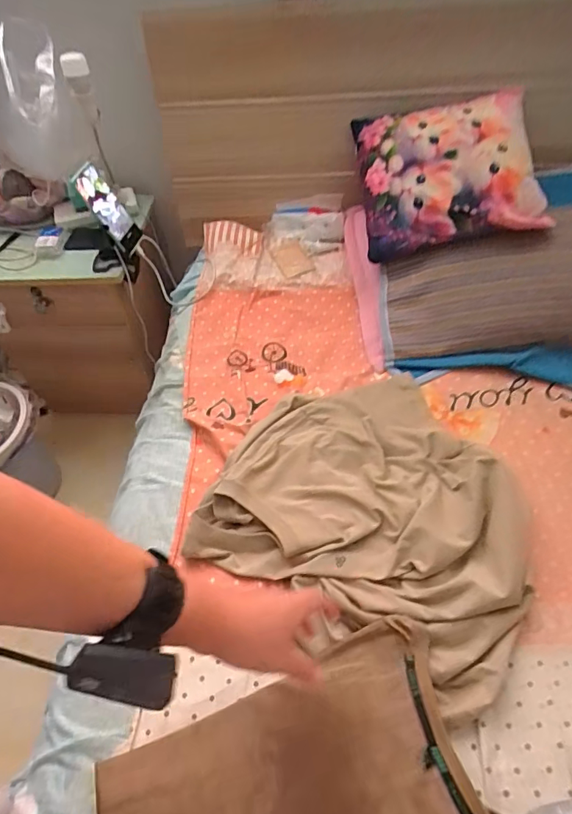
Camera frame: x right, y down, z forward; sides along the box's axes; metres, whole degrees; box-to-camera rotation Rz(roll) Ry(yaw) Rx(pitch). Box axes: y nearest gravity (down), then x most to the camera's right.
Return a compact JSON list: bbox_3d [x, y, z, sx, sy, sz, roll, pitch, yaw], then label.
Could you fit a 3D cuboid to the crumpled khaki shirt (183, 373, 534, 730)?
[{"bbox_3d":[0.120,0.119,0.688,0.430,0.055,0.459,16,54,17],"label":"crumpled khaki shirt"}]

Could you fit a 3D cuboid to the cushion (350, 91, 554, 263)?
[{"bbox_3d":[0.308,-0.475,0.942,0.320,0.096,0.343,-8,80,16],"label":"cushion"}]

